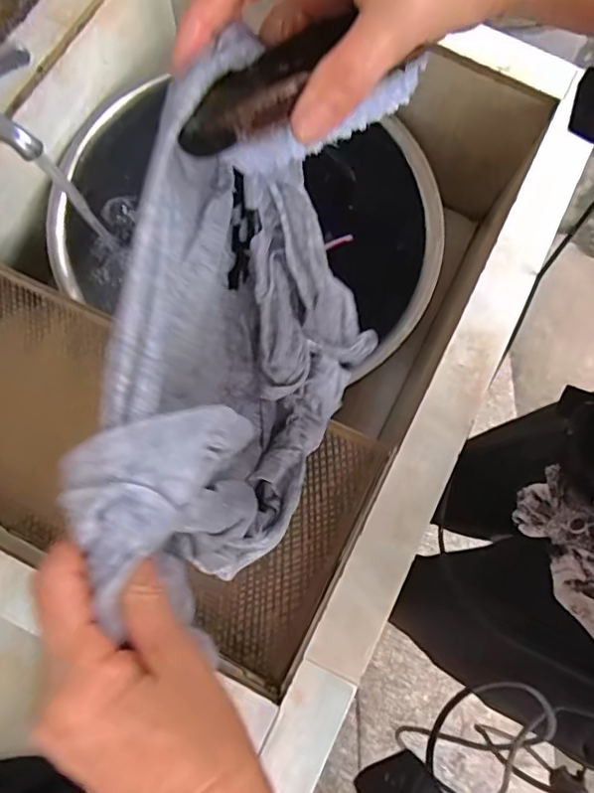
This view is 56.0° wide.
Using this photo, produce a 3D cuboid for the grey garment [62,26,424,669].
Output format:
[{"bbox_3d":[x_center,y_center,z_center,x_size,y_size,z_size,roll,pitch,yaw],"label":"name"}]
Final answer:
[{"bbox_3d":[-0.024,-0.006,0.334,0.106,0.248,0.243,13,75,1],"label":"grey garment"}]

